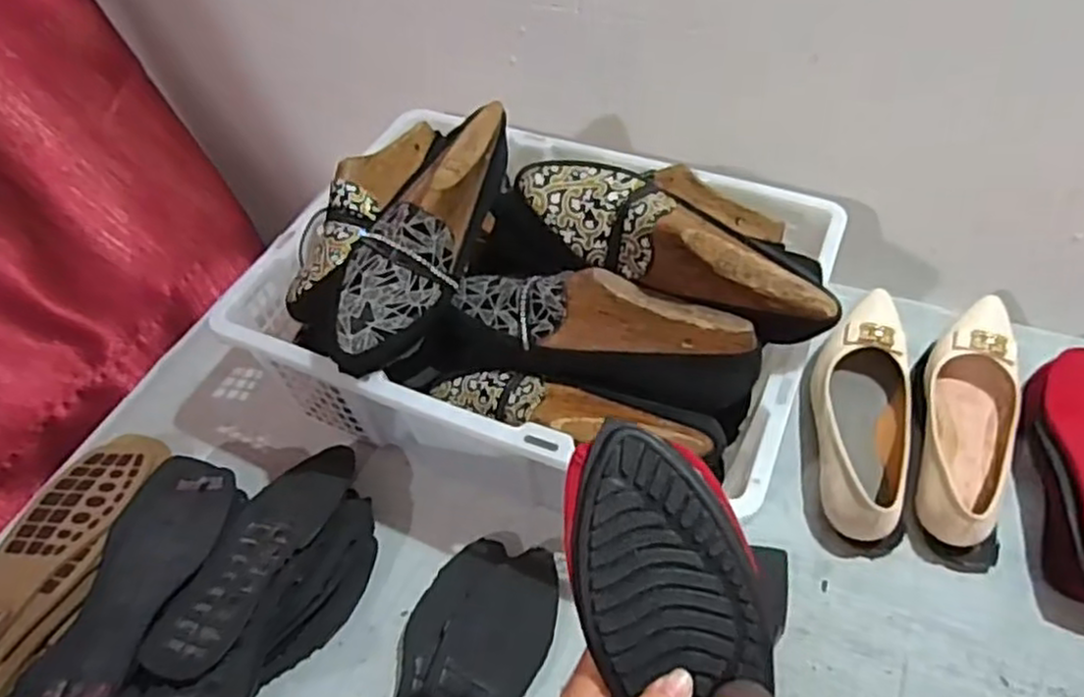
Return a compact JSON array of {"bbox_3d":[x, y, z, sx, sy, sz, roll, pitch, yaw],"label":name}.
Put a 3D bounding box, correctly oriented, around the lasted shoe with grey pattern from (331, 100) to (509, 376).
[{"bbox_3d":[-0.089,-0.090,0.594,0.070,0.105,0.245,22,73,20],"label":"lasted shoe with grey pattern"}]

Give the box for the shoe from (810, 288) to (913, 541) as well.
[{"bbox_3d":[0.293,0.060,0.678,0.090,0.068,0.249,14,52,16],"label":"shoe"}]

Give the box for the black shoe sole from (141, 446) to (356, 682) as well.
[{"bbox_3d":[-0.231,0.159,0.603,0.077,0.024,0.237,12,38,14],"label":"black shoe sole"}]

